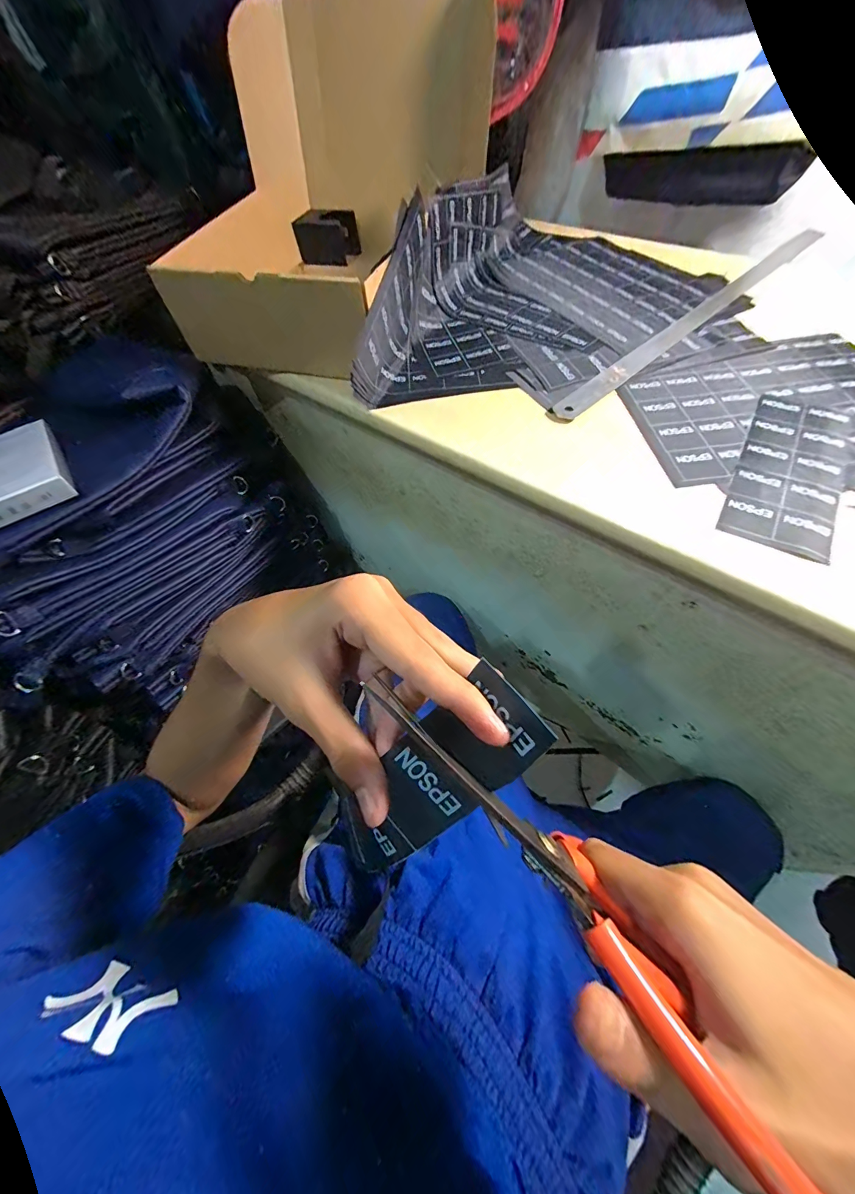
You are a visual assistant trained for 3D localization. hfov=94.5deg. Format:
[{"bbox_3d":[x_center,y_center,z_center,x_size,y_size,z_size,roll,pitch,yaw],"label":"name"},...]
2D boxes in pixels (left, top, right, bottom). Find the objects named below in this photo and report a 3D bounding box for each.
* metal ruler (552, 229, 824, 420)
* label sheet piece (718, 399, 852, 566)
[{"bbox_3d":[0.362,-0.370,0.502,0.612,0.007,0.029,-39,68,-19],"label":"metal ruler"},{"bbox_3d":[0.322,-0.114,0.348,0.077,0.006,0.198,27,65,19],"label":"label sheet piece"}]

